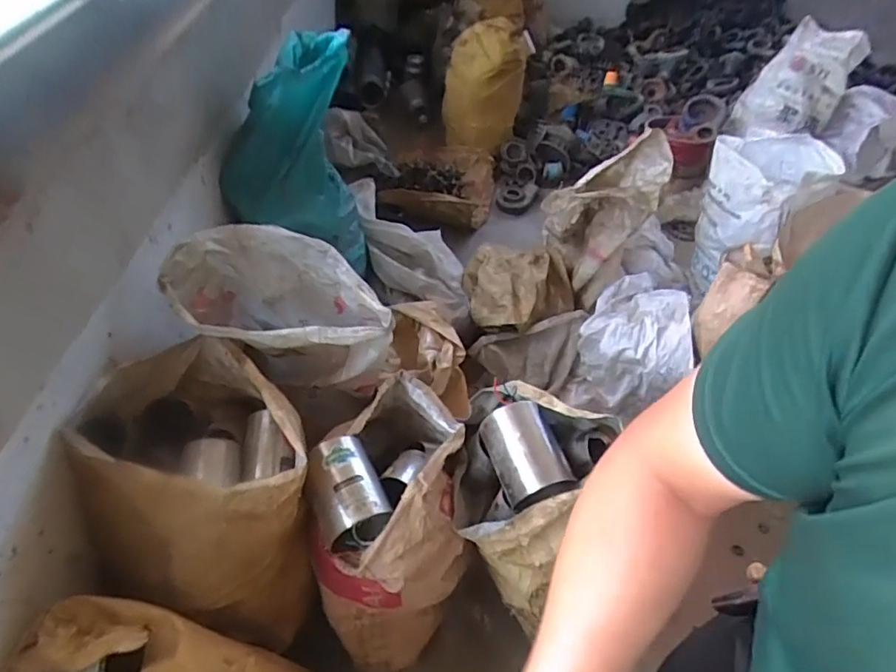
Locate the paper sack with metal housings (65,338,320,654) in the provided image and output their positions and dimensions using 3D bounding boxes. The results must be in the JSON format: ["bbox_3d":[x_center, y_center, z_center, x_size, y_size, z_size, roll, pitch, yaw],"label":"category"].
[{"bbox_3d":[-0.446,0.299,1.061,0.324,0.481,0.420,-23,54,-24],"label":"paper sack with metal housings"}]

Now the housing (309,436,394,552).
[{"bbox_3d":[-0.176,0.276,0.984,0.121,0.098,0.177,-18,51,-20],"label":"housing"}]

